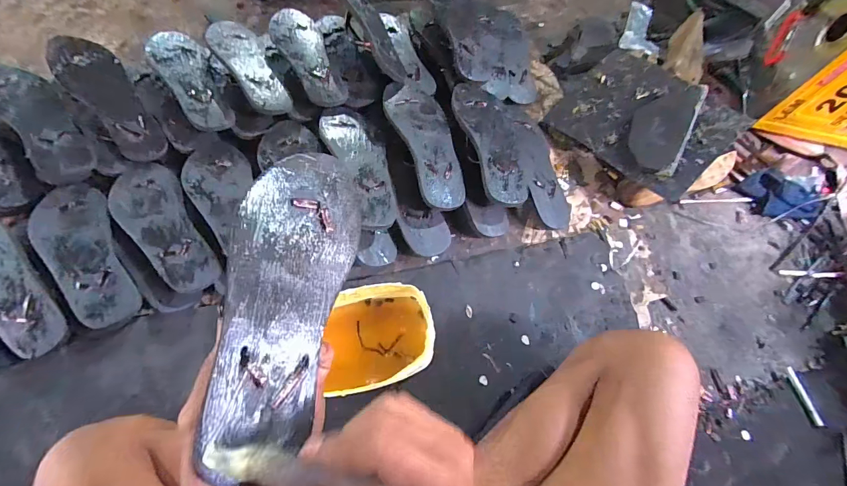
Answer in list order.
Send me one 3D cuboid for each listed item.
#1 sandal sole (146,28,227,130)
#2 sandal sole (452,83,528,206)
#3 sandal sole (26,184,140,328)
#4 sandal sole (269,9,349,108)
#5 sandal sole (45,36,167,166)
[{"bbox_3d":[-0.408,-0.289,0.658,0.088,0.022,0.238,-22,72,-36],"label":"sandal sole"},{"bbox_3d":[0.124,-0.178,0.646,0.113,0.019,0.243,-7,66,-25],"label":"sandal sole"},{"bbox_3d":[-0.509,0.013,0.570,0.097,0.032,0.260,-31,73,-14],"label":"sandal sole"},{"bbox_3d":[-0.209,-0.338,0.685,0.083,0.019,0.227,-22,73,-26],"label":"sandal sole"},{"bbox_3d":[-0.514,-0.234,0.628,0.083,0.020,0.225,-37,98,-15],"label":"sandal sole"}]

